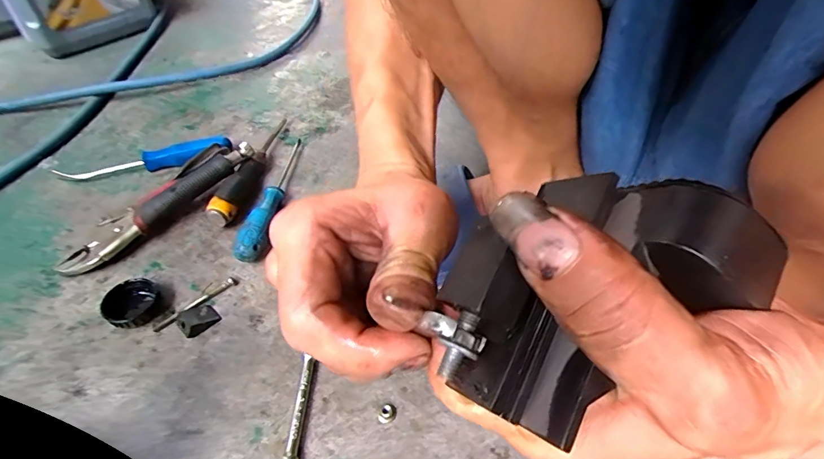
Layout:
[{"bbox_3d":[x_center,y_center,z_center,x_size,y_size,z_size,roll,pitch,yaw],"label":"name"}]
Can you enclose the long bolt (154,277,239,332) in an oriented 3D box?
[{"bbox_3d":[-0.196,0.067,0.399,0.012,0.007,0.077,33,56,29],"label":"long bolt"}]

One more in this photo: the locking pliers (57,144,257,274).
[{"bbox_3d":[-0.270,-0.030,0.470,0.061,0.037,0.215,29,54,26],"label":"locking pliers"}]

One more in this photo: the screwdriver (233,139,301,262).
[{"bbox_3d":[-0.157,-0.045,0.490,0.030,0.028,0.200,0,47,2],"label":"screwdriver"}]

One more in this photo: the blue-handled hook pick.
[{"bbox_3d":[-0.321,-0.085,0.528,0.195,0.023,0.025,-12,47,-9],"label":"blue-handled hook pick"}]

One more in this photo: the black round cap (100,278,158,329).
[{"bbox_3d":[-0.249,0.067,0.391,0.044,0.017,0.044,-1,47,1],"label":"black round cap"}]

